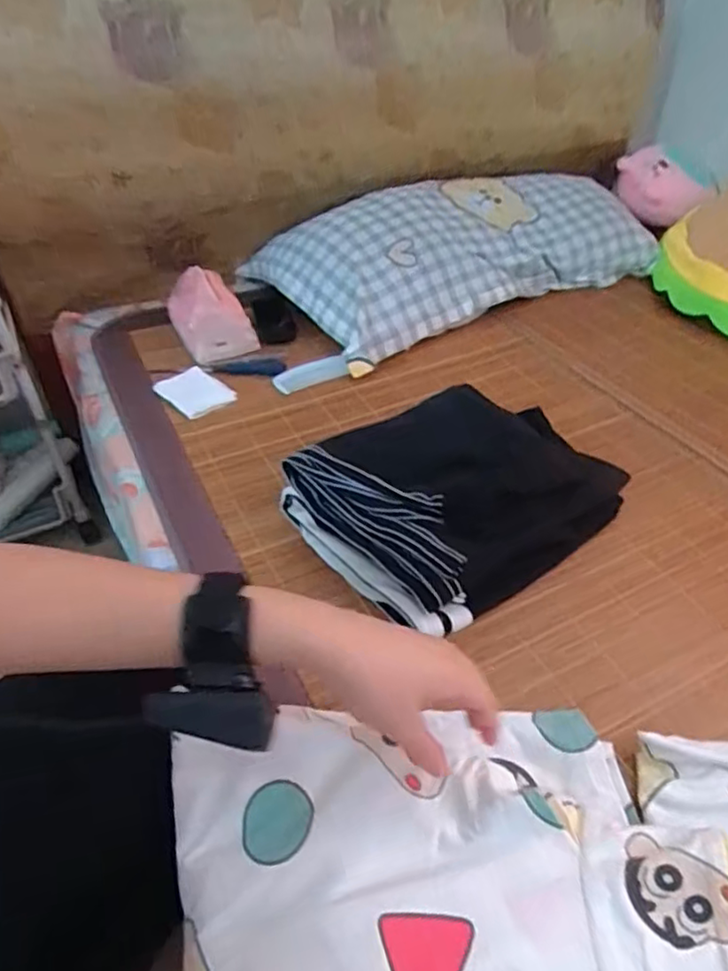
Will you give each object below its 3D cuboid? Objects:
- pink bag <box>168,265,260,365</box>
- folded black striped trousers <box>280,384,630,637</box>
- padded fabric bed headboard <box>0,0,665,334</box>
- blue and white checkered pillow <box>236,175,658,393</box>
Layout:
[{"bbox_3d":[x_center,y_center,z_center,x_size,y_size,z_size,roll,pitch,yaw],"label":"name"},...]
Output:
[{"bbox_3d":[-0.223,-0.242,0.886,0.088,0.068,0.136,-25,48,-25],"label":"pink bag"},{"bbox_3d":[0.094,-0.004,0.631,0.277,0.095,0.226,-28,49,-28],"label":"folded black striped trousers"},{"bbox_3d":[0.013,-0.589,0.983,1.183,0.449,0.140,-24,47,-24],"label":"padded fabric bed headboard"},{"bbox_3d":[0.134,-0.377,1.015,0.674,0.133,0.305,-22,46,-23],"label":"blue and white checkered pillow"}]

